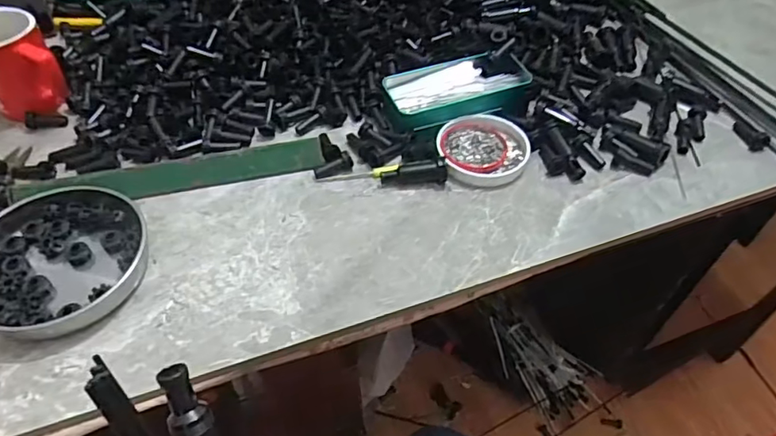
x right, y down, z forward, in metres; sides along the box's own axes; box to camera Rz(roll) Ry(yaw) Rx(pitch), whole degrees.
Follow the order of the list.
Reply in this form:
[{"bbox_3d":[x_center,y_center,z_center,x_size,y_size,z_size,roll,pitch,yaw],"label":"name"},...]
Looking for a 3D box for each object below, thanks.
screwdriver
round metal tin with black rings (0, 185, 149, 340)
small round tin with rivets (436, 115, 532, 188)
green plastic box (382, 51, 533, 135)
[{"bbox_3d":[-0.005,-0.046,0.514,0.117,0.018,0.023,1,49,1],"label":"screwdriver"},{"bbox_3d":[-0.267,0.029,0.448,0.134,0.024,0.136,0,49,0],"label":"round metal tin with black rings"},{"bbox_3d":[0.093,-0.067,0.535,0.086,0.020,0.075,1,49,1],"label":"small round tin with rivets"},{"bbox_3d":[0.075,-0.135,0.576,0.151,0.026,0.071,-16,51,-13],"label":"green plastic box"}]

